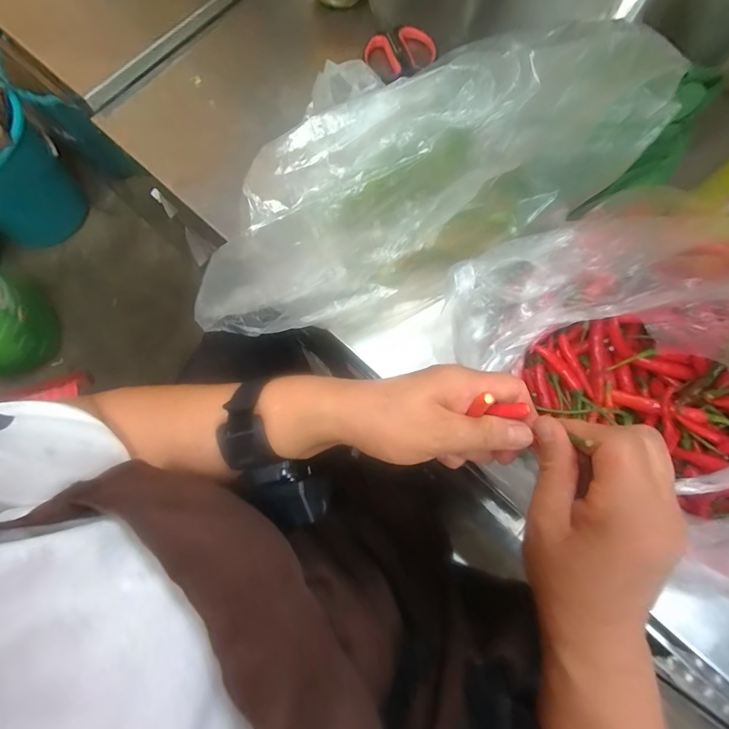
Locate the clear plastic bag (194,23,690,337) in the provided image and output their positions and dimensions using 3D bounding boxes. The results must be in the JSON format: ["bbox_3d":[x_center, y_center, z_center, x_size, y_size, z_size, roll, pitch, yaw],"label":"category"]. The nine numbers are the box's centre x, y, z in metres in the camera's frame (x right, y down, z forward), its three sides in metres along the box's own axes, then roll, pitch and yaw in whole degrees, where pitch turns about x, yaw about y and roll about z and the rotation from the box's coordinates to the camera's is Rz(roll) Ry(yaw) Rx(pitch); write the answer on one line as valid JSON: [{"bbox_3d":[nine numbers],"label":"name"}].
[{"bbox_3d":[0.060,-0.112,0.284,0.355,0.175,0.057,-25,75,-5],"label":"clear plastic bag"}]

